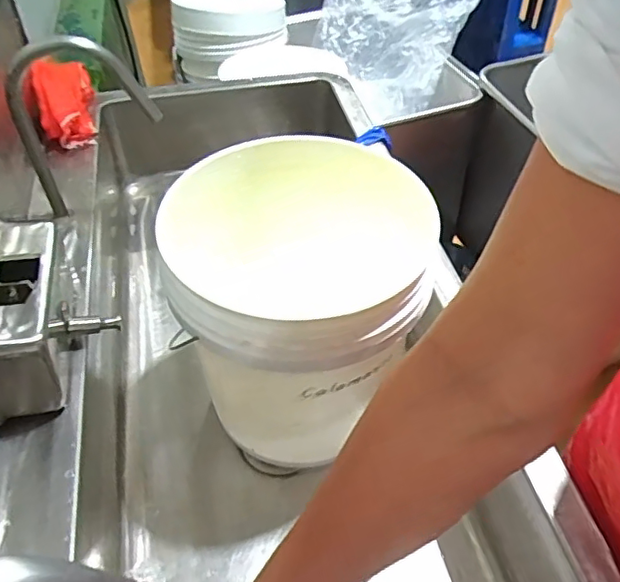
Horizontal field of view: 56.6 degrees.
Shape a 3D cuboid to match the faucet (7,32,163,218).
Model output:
[{"bbox_3d":[-0.284,-0.214,0.745,0.181,0.231,0.036,-12,47,-9],"label":"faucet"}]

